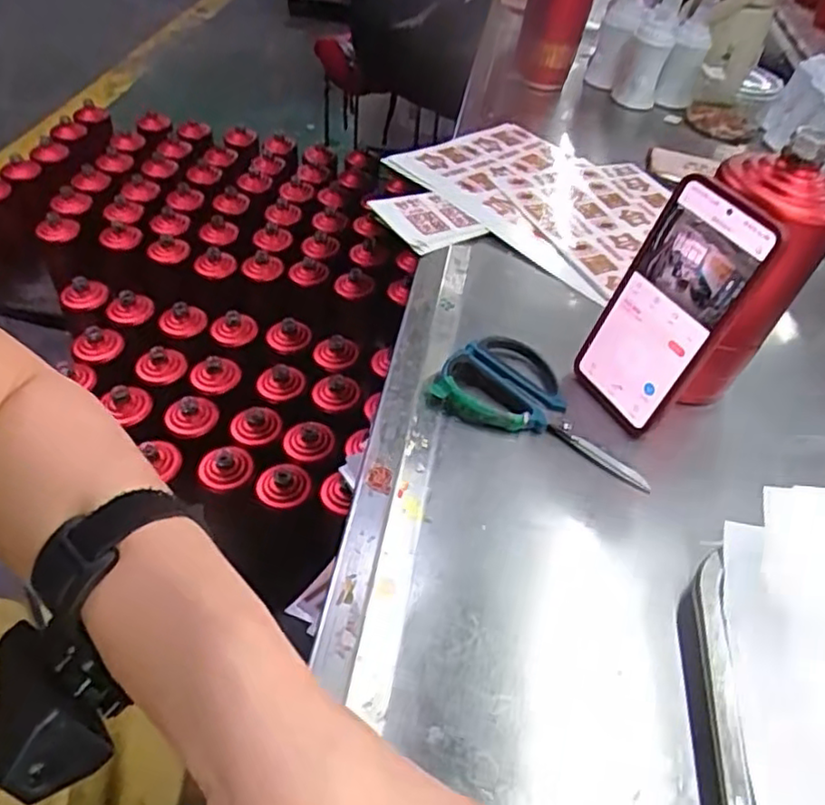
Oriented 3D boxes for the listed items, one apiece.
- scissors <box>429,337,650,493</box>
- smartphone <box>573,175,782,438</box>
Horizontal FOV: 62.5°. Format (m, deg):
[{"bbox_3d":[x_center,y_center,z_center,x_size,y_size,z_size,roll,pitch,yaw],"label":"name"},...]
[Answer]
[{"bbox_3d":[0.101,-0.001,0.496,0.159,0.014,0.092,23,47,16],"label":"scissors"},{"bbox_3d":[0.170,-0.064,0.467,0.010,0.166,0.083,-7,46,-35],"label":"smartphone"}]

